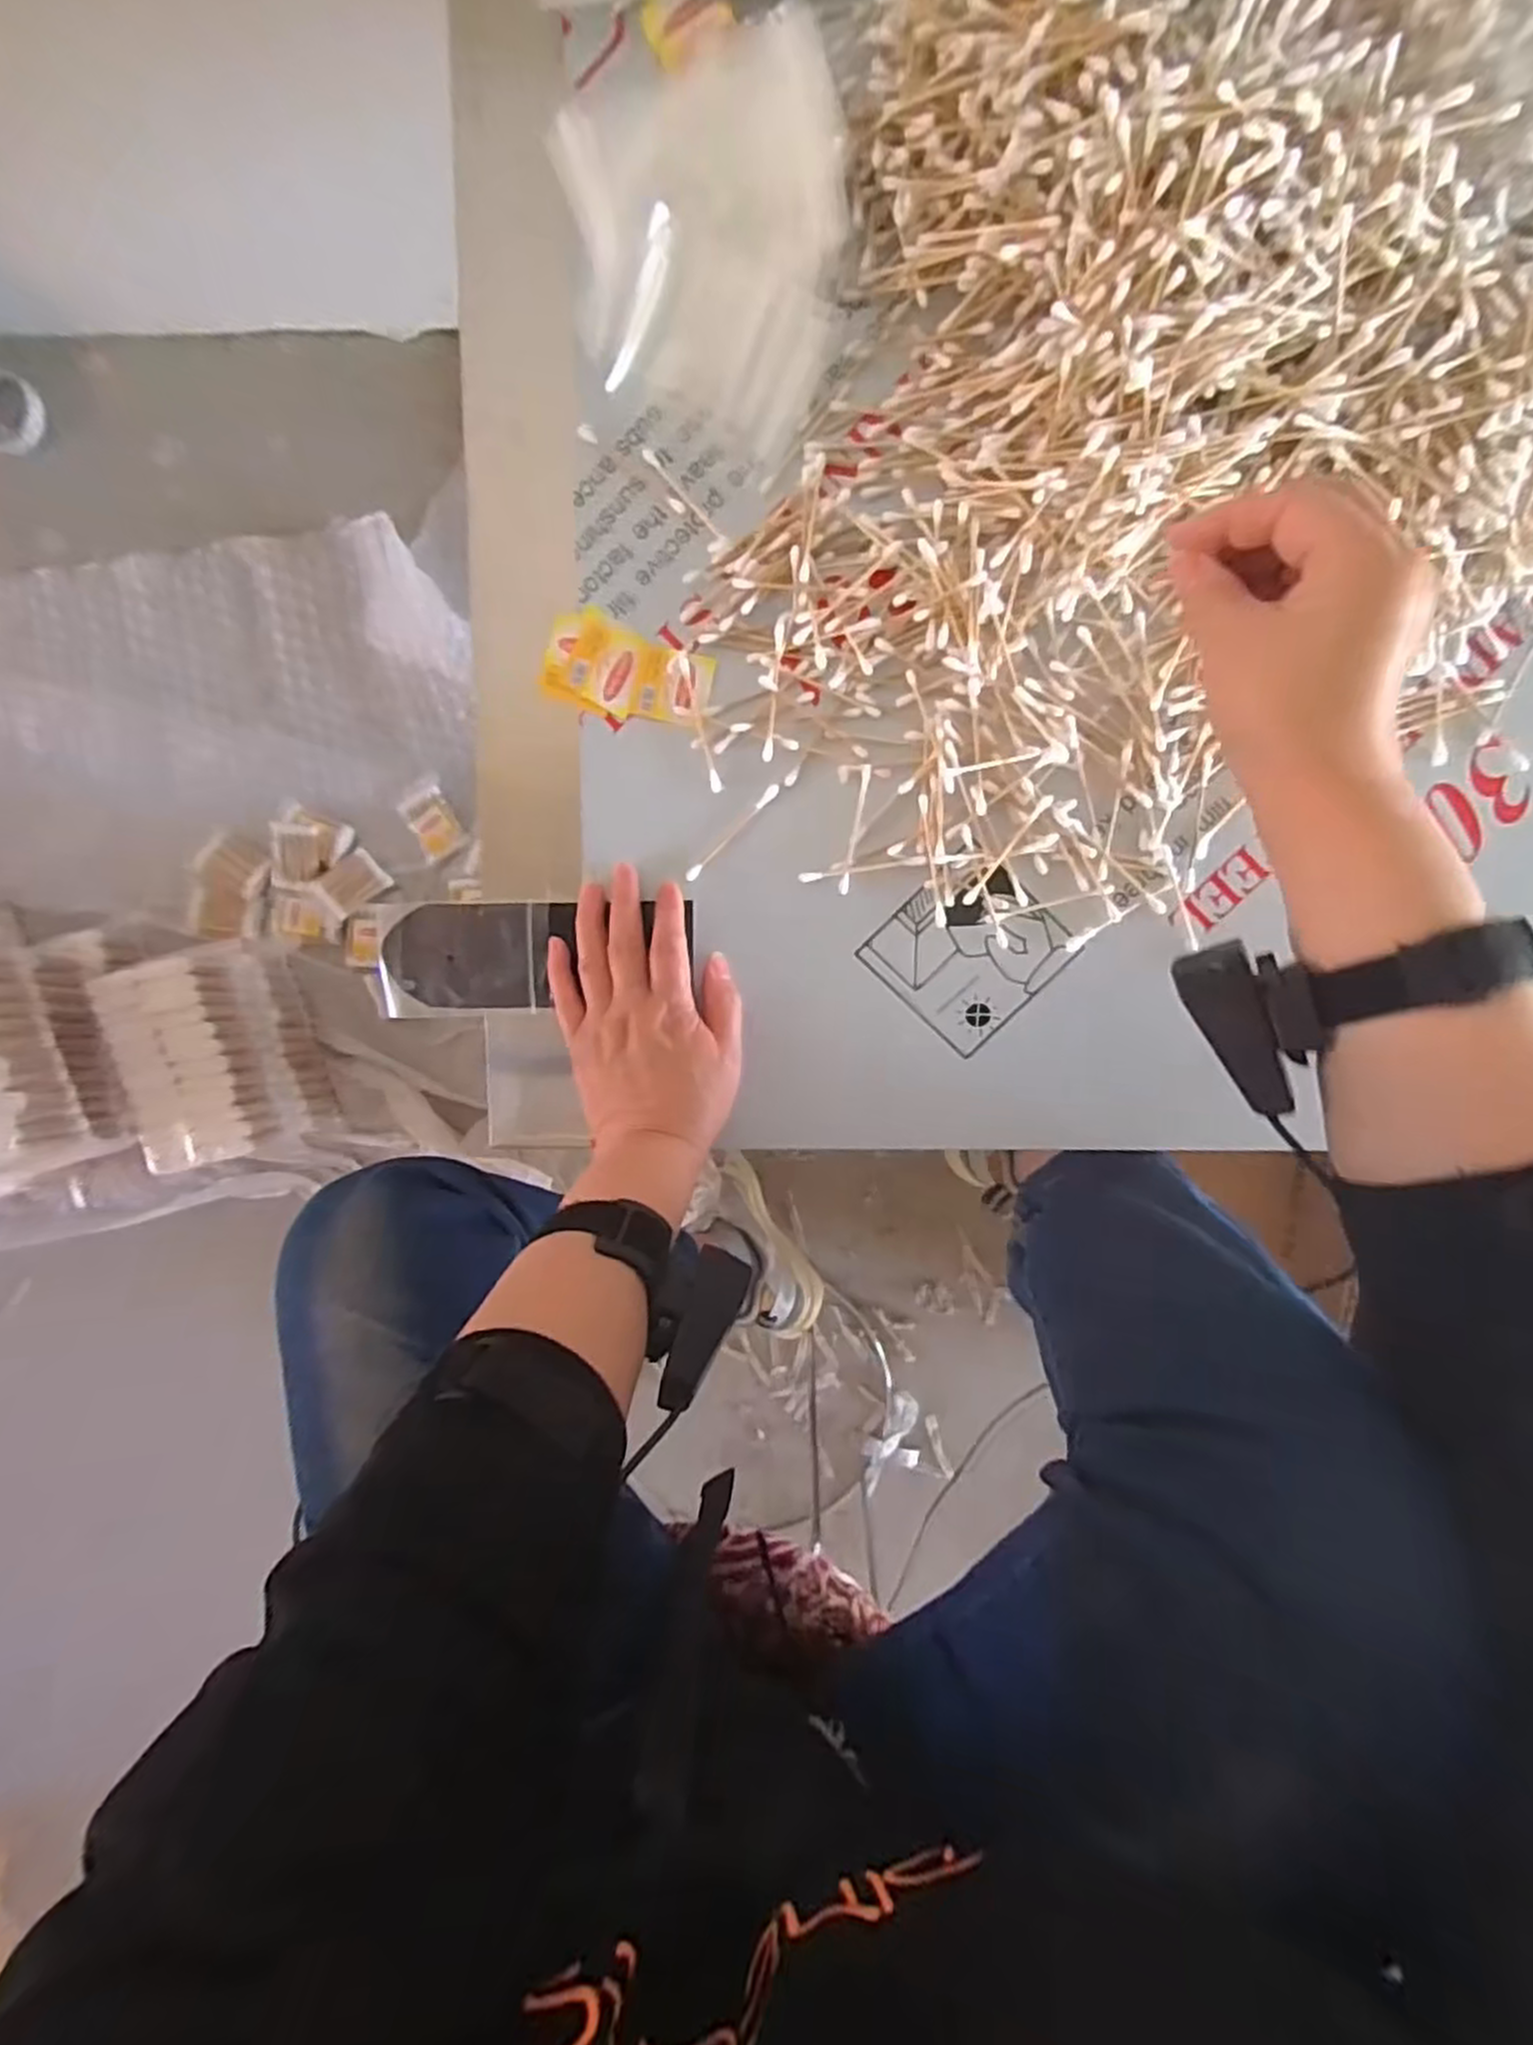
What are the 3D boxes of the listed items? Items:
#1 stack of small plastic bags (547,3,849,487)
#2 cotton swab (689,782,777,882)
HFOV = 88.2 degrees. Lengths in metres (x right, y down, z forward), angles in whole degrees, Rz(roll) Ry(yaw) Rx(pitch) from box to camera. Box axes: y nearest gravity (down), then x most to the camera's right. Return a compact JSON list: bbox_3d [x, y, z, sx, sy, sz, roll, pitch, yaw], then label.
[{"bbox_3d":[-0.030,-0.397,0.410,0.139,0.026,0.183,-4,96,3],"label":"stack of small plastic bags"},{"bbox_3d":[-0.019,-0.107,0.446,0.072,0.004,0.007,-45,92,6],"label":"cotton swab"}]

